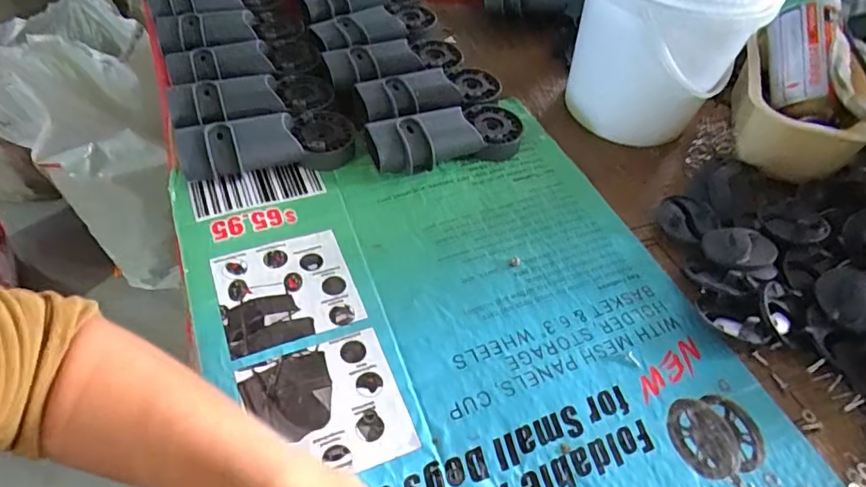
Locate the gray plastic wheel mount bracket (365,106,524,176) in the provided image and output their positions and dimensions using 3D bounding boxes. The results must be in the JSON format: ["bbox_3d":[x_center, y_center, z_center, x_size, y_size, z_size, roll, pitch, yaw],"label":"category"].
[{"bbox_3d":[0.014,-0.110,0.531,0.160,0.045,0.064,-13,53,-15],"label":"gray plastic wheel mount bracket"}]

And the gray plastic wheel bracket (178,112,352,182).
[{"bbox_3d":[-0.158,-0.098,0.516,0.169,0.046,0.076,-9,53,-12],"label":"gray plastic wheel bracket"}]

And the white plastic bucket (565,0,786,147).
[{"bbox_3d":[0.243,-0.228,0.569,0.174,0.178,0.194,23,53,13],"label":"white plastic bucket"}]

